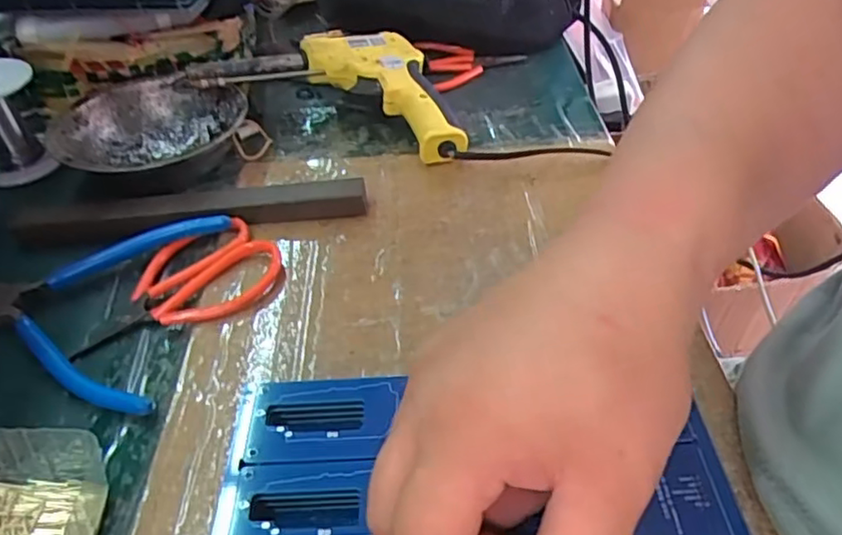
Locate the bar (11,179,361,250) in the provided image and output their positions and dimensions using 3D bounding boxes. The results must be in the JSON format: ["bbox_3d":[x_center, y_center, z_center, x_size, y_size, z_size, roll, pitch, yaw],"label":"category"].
[{"bbox_3d":[-0.141,-0.034,0.395,0.212,0.019,0.024,-6,43,-3],"label":"bar"}]

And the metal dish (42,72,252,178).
[{"bbox_3d":[-0.186,-0.093,0.448,0.125,0.039,0.112,-24,47,-21],"label":"metal dish"}]

